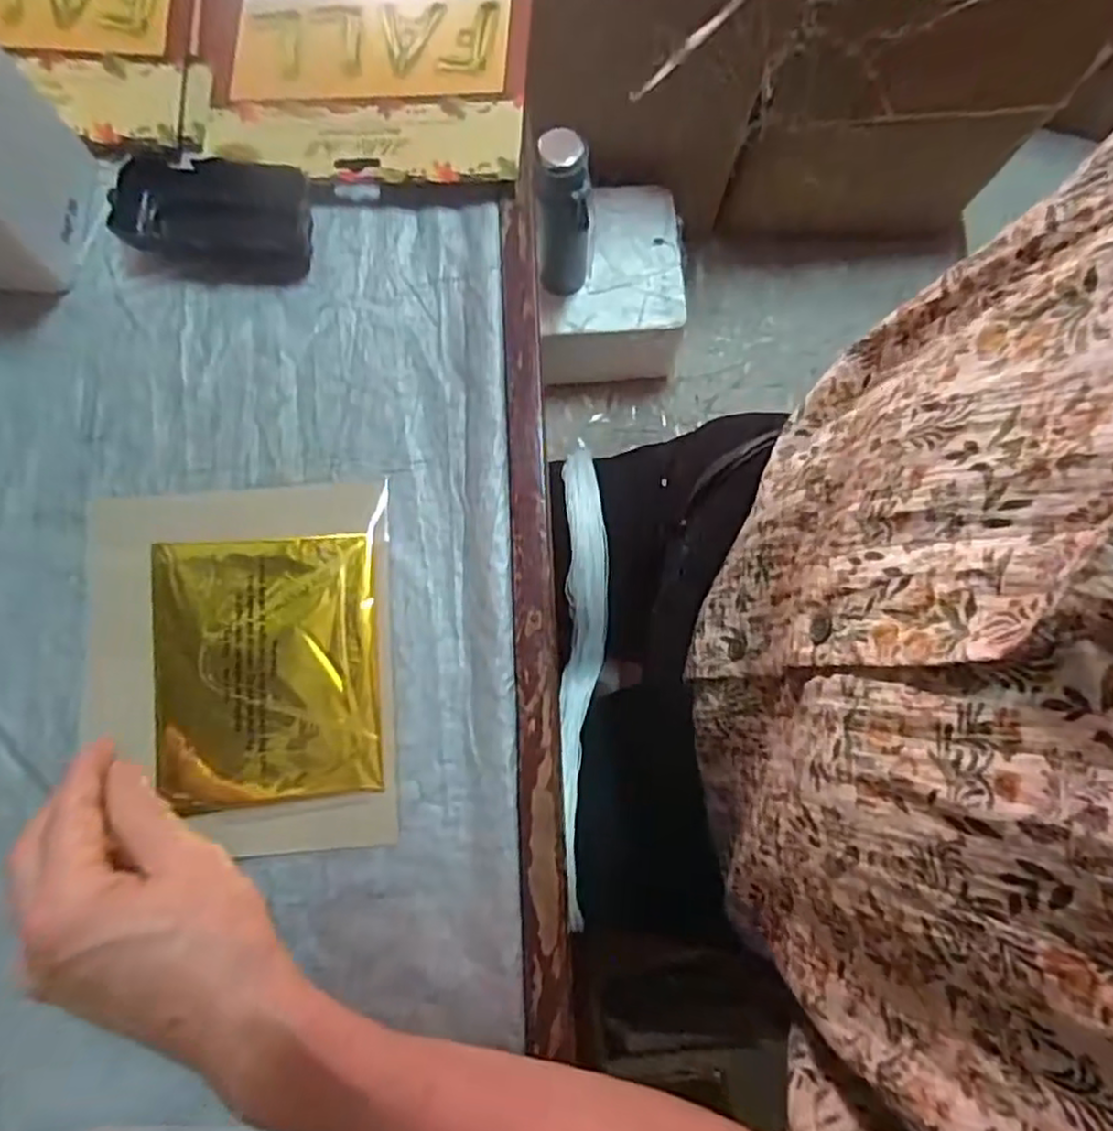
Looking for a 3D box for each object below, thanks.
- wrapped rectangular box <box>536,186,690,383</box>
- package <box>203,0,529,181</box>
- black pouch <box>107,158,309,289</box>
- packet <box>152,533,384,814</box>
[{"bbox_3d":[0.079,-0.418,1.093,0.212,0.187,0.225,-4,78,-2],"label":"wrapped rectangular box"},{"bbox_3d":[-0.116,-0.303,0.416,0.194,0.019,0.156,3,79,2],"label":"package"},{"bbox_3d":[-0.200,-0.202,0.409,0.108,0.023,0.065,3,79,2],"label":"black pouch"},{"bbox_3d":[-0.154,0.053,0.369,0.112,0.011,0.137,-7,79,0],"label":"packet"}]

